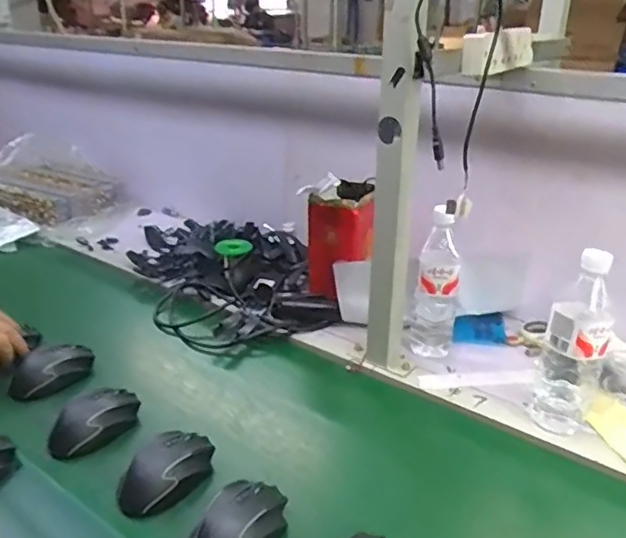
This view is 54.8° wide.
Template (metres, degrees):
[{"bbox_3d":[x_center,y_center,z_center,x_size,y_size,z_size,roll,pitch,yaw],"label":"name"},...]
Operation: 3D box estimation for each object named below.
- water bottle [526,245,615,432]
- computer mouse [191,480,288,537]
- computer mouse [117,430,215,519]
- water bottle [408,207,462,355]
[{"bbox_3d":[0.316,0.087,0.733,0.078,0.210,0.055,11,26,23],"label":"water bottle"},{"bbox_3d":[-0.075,0.254,0.596,0.074,0.039,0.115,14,27,27],"label":"computer mouse"},{"bbox_3d":[-0.161,0.222,0.677,0.073,0.040,0.120,13,27,27],"label":"computer mouse"},{"bbox_3d":[0.180,0.025,0.886,0.060,0.223,0.058,3,24,5],"label":"water bottle"}]

